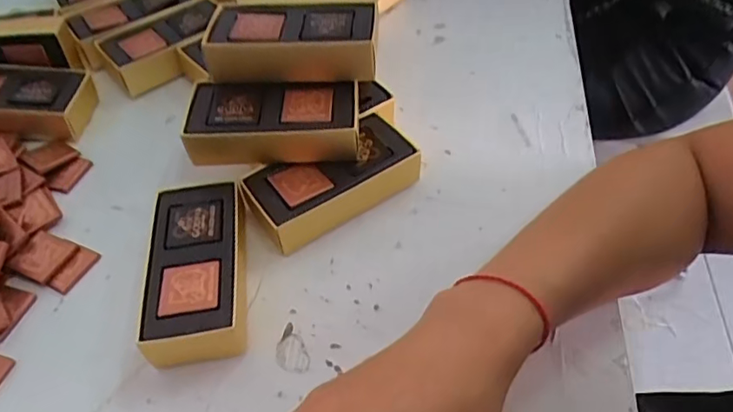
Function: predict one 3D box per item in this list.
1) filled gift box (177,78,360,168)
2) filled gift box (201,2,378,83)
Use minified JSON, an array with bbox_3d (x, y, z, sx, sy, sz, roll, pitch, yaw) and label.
[{"bbox_3d":[-0.062,-0.059,0.380,0.112,0.033,0.052,-2,50,2],"label":"filled gift box"},{"bbox_3d":[-0.050,-0.116,0.384,0.112,0.032,0.058,1,50,4],"label":"filled gift box"}]

